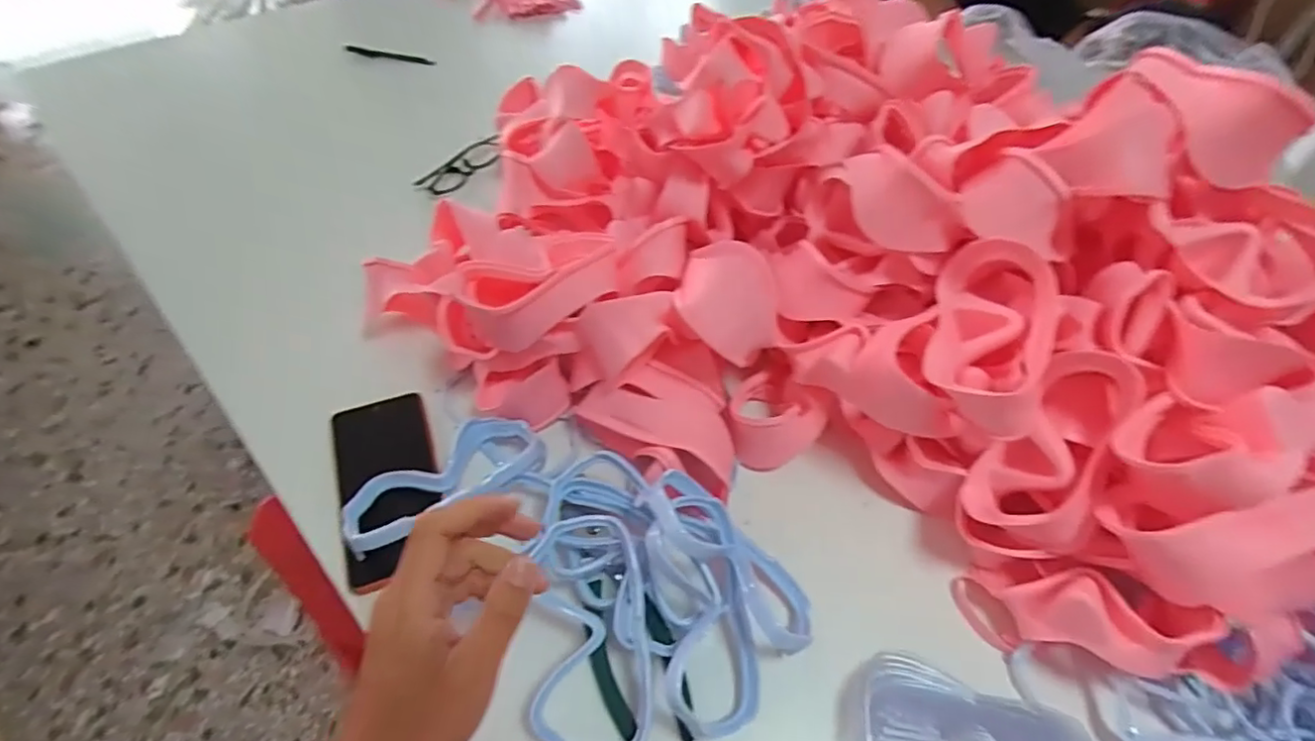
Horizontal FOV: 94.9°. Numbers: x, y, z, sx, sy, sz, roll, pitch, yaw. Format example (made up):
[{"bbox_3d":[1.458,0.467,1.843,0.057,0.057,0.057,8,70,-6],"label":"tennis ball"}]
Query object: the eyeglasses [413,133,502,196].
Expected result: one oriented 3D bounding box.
[{"bbox_3d":[-0.242,-0.260,0.761,0.039,0.024,0.149,28,55,16],"label":"eyeglasses"}]

